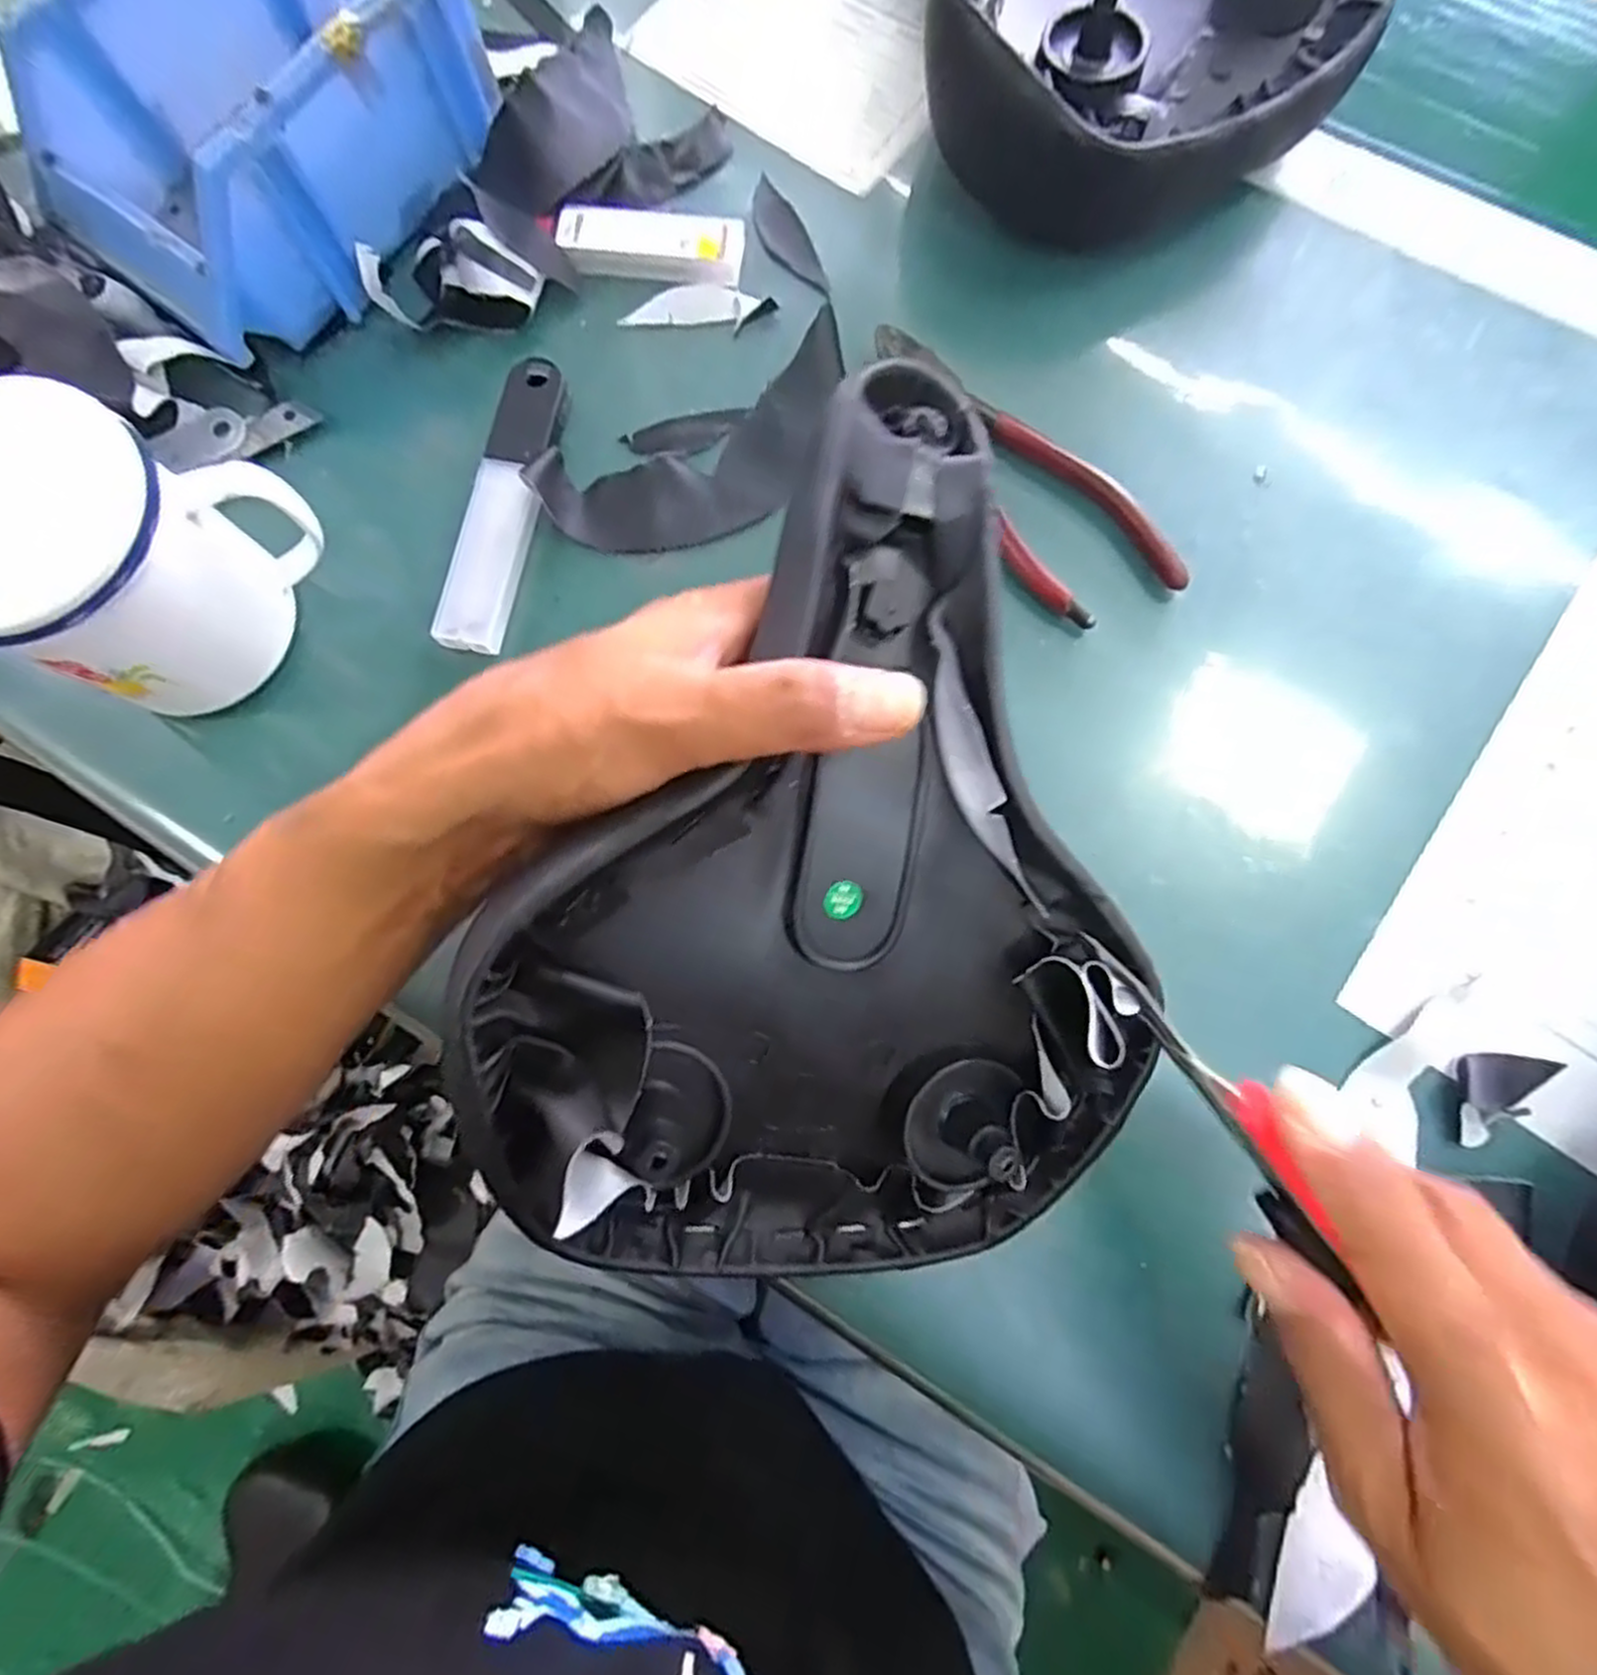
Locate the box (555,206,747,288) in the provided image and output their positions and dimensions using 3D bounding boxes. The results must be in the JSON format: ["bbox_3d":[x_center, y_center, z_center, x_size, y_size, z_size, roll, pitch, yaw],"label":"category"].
[{"bbox_3d":[-0.064,-0.257,0.341,0.078,0.012,0.026,6,78,2],"label":"box"}]

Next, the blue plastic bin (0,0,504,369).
[{"bbox_3d":[-0.219,-0.302,0.324,0.125,0.070,0.178,38,81,8],"label":"blue plastic bin"}]

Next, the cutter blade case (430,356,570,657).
[{"bbox_3d":[-0.121,-0.137,0.324,0.029,0.011,0.129,9,78,3],"label":"cutter blade case"}]

